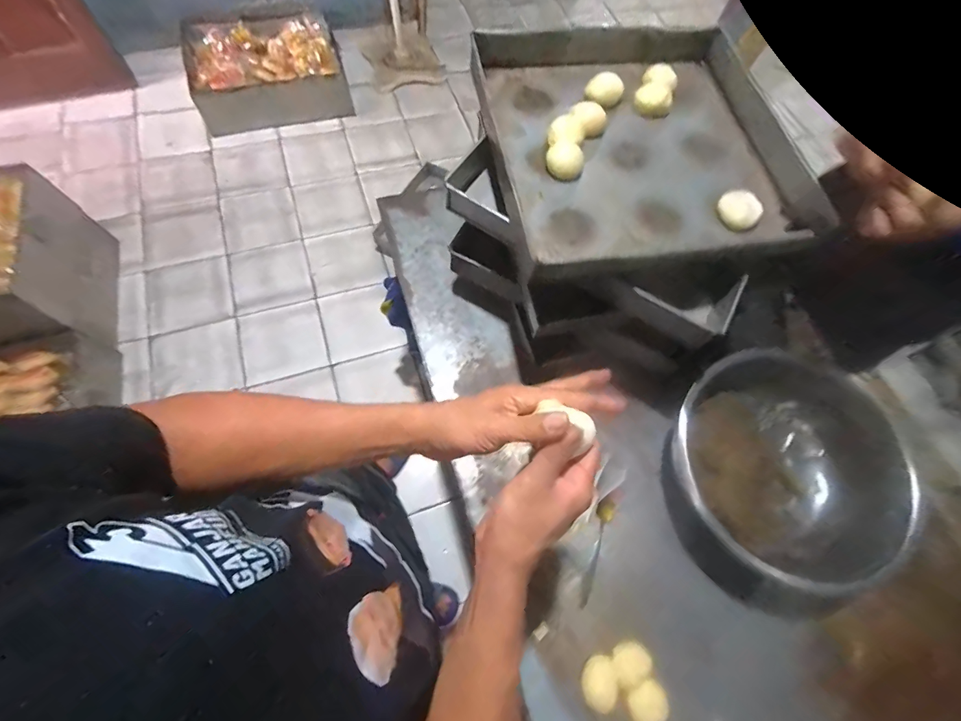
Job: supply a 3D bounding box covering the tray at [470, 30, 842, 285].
[{"bbox_3d":[0.261,-0.352,0.645,0.501,0.064,0.489,-6,68,-7],"label":"tray"}]

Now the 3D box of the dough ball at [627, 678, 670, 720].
[{"bbox_3d":[0.240,0.497,0.586,0.058,0.036,0.053,2,68,-4],"label":"dough ball"}]

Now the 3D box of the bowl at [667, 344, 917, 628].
[{"bbox_3d":[0.470,0.179,0.667,0.343,0.143,0.342,2,68,-4],"label":"bowl"}]

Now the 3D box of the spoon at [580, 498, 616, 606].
[{"bbox_3d":[0.189,0.315,0.668,0.029,0.018,0.171,22,68,5],"label":"spoon"}]

